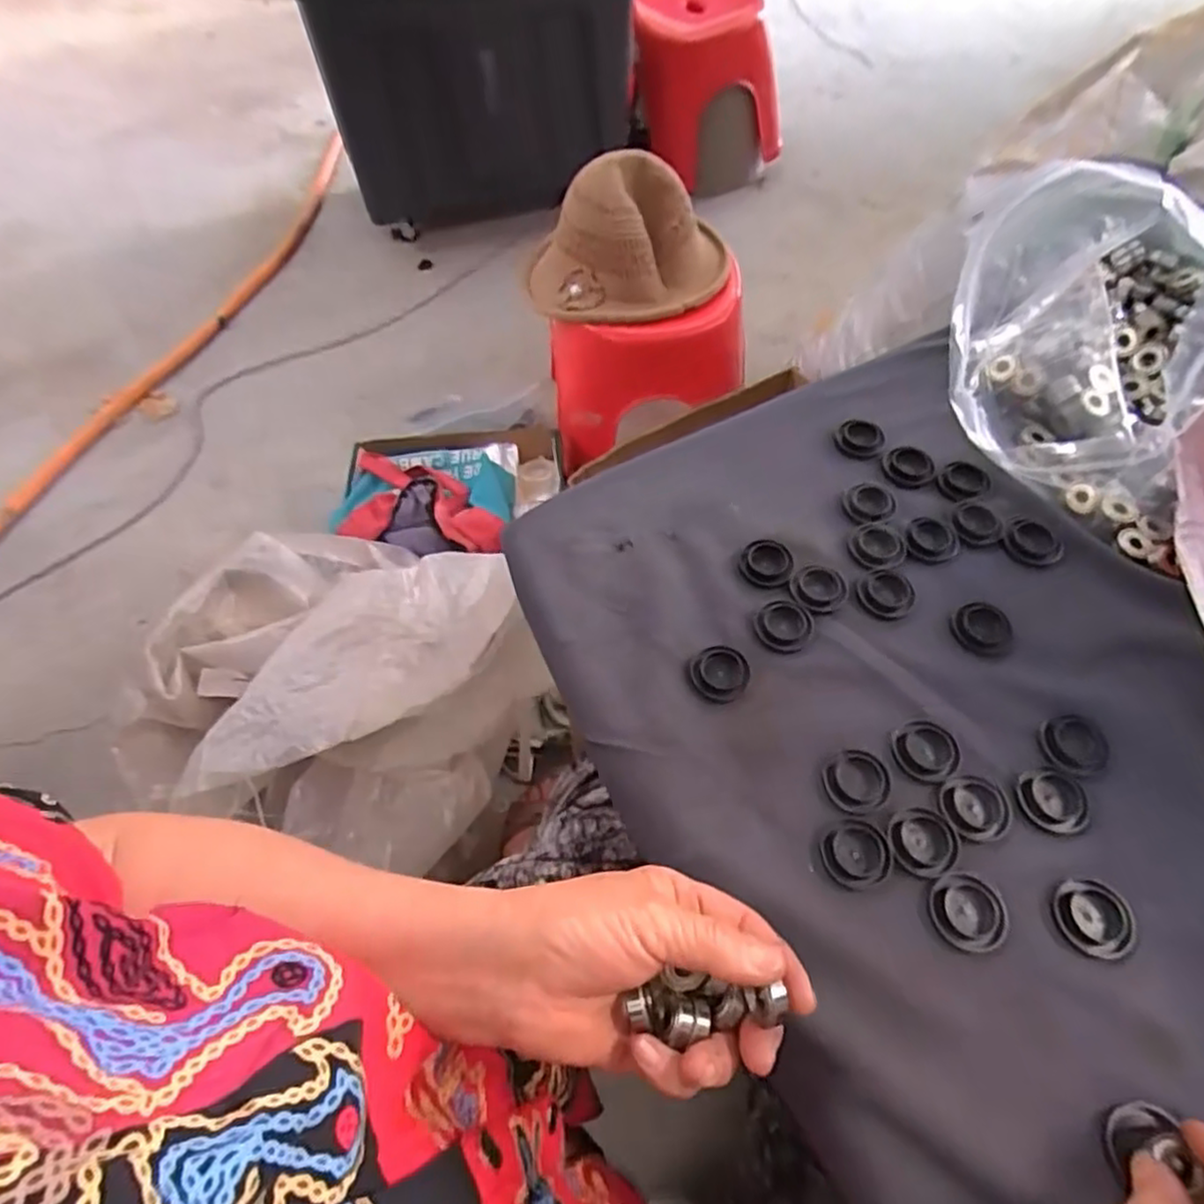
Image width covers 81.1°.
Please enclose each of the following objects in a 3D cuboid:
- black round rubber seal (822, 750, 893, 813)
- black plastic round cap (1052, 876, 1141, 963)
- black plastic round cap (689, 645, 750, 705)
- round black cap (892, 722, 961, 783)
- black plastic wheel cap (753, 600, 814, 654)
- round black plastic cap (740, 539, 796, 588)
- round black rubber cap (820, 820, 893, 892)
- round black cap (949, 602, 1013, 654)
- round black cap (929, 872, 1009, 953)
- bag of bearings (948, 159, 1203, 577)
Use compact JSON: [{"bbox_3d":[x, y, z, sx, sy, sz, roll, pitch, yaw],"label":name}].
[{"bbox_3d":[0.132,0.092,0.363,0.033,0.004,0.031,0,58,1],"label":"black round rubber seal"},{"bbox_3d":[0.230,0.146,0.326,0.032,0.009,0.033,0,58,1],"label":"black plastic round cap"},{"bbox_3d":[0.067,0.040,0.398,0.031,0.004,0.037,28,63,17],"label":"black plastic round cap"},{"bbox_3d":[0.172,0.079,0.373,0.034,0.004,0.032,0,58,1],"label":"round black cap"},{"bbox_3d":[0.106,0.013,0.411,0.033,0.004,0.035,0,58,1],"label":"black plastic wheel cap"},{"bbox_3d":[0.102,-0.025,0.435,0.032,0.004,0.033,0,58,1],"label":"round black plastic cap"},{"bbox_3d":[0.125,0.124,0.346,0.032,0.004,0.031,0,58,1],"label":"round black rubber cap"},{"bbox_3d":[0.222,0.015,0.409,0.035,0.004,0.031,-16,59,-9],"label":"round black cap"},{"bbox_3d":[0.171,0.145,0.329,0.030,0.012,0.033,0,58,1],"label":"round black cap"},{"bbox_3d":[0.313,-0.177,0.452,0.172,0.125,0.236,19,61,12],"label":"bag of bearings"}]

